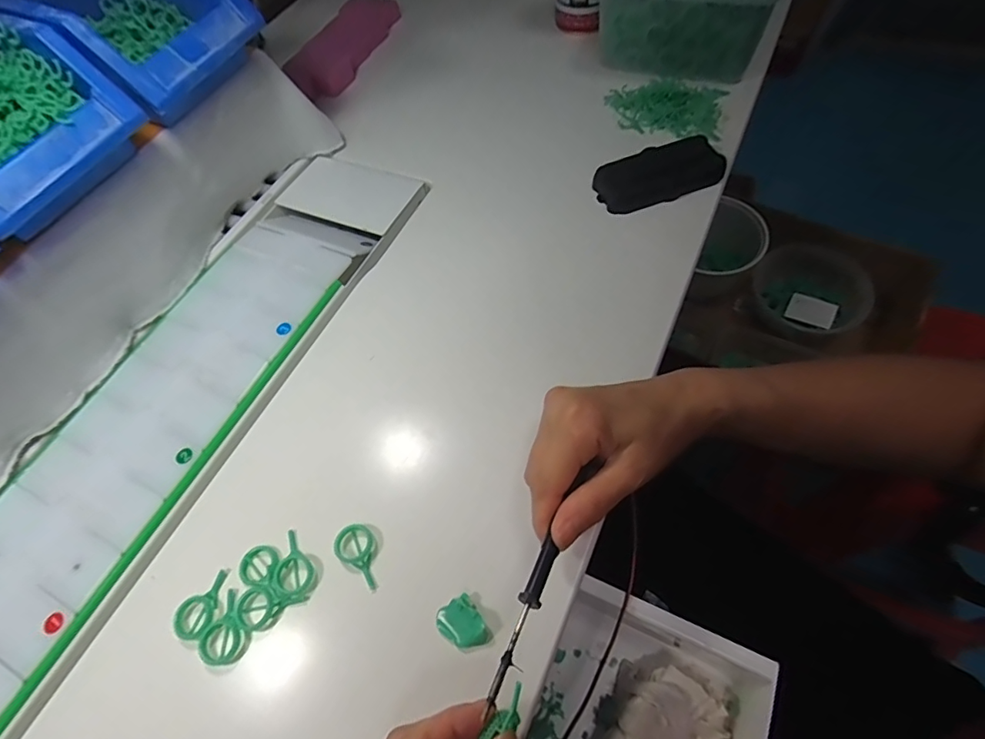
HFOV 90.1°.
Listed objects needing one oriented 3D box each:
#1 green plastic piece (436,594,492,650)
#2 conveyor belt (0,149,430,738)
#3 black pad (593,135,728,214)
[{"bbox_3d":[-0.017,0.145,0.278,0.023,0.006,0.028,-33,62,-12],"label":"green plastic piece"},{"bbox_3d":[-0.300,0.130,0.325,0.142,0.040,0.844,21,65,17],"label":"conveyor belt"},{"bbox_3d":[0.149,-0.175,0.435,0.107,0.019,0.044,-18,60,-4],"label":"black pad"}]

